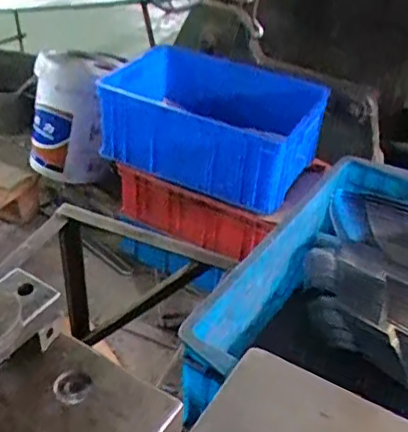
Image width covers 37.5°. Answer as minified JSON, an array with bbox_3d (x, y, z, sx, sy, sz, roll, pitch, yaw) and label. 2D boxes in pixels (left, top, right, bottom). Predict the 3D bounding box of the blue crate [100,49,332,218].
[{"bbox_3d":[0.003,-0.246,1.605,0.595,0.242,0.366,21,41,21],"label":"blue crate"}]

